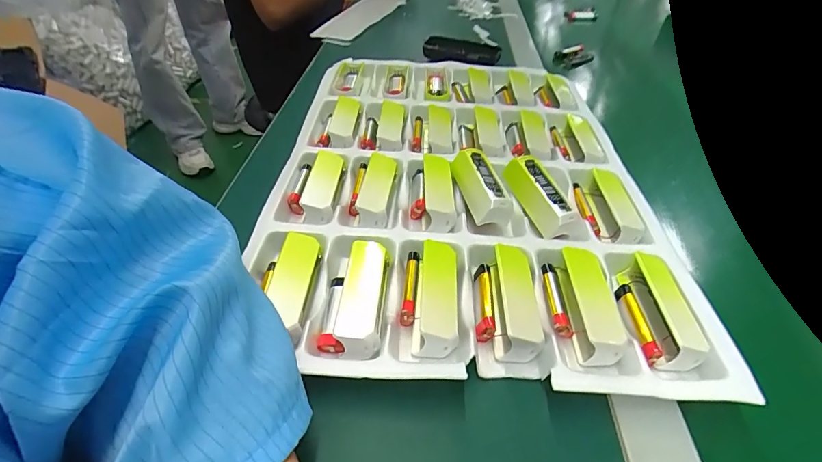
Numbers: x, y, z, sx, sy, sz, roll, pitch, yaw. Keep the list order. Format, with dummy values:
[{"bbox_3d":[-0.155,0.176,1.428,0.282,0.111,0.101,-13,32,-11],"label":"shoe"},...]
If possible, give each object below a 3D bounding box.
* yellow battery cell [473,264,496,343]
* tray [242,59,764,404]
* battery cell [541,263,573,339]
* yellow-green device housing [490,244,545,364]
[{"bbox_3d":[0.049,0.046,0.289,0.010,0.015,0.055,5,42,2],"label":"yellow battery cell"},{"bbox_3d":[0.048,-0.061,0.391,0.305,0.030,0.424,4,42,0],"label":"tray"},{"bbox_3d":[0.100,0.045,0.295,0.014,0.010,0.057,5,42,1],"label":"battery cell"},{"bbox_3d":[0.068,0.040,0.282,0.029,0.017,0.080,5,42,1],"label":"yellow-green device housing"}]

